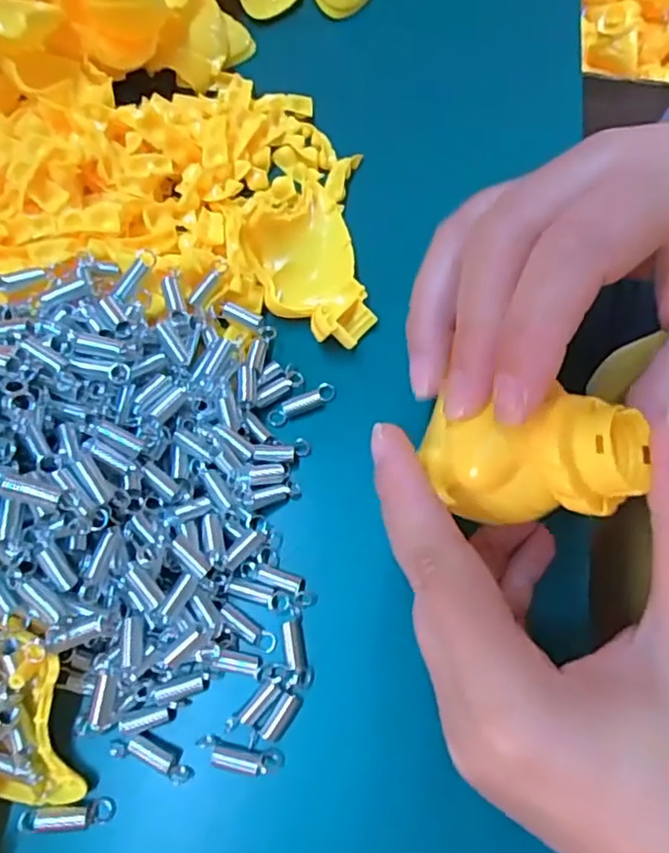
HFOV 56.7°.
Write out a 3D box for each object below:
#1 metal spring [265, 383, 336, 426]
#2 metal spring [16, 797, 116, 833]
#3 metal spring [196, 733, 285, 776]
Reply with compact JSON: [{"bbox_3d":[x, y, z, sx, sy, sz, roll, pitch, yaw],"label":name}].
[{"bbox_3d":[-0.013,-0.009,0.244,0.028,0.008,0.006,-24,73,-9],"label":"metal spring"},{"bbox_3d":[-0.086,0.125,0.198,0.031,0.006,0.007,-5,71,-3],"label":"metal spring"},{"bbox_3d":[-0.031,0.109,0.205,0.029,0.008,0.008,10,71,3],"label":"metal spring"}]

